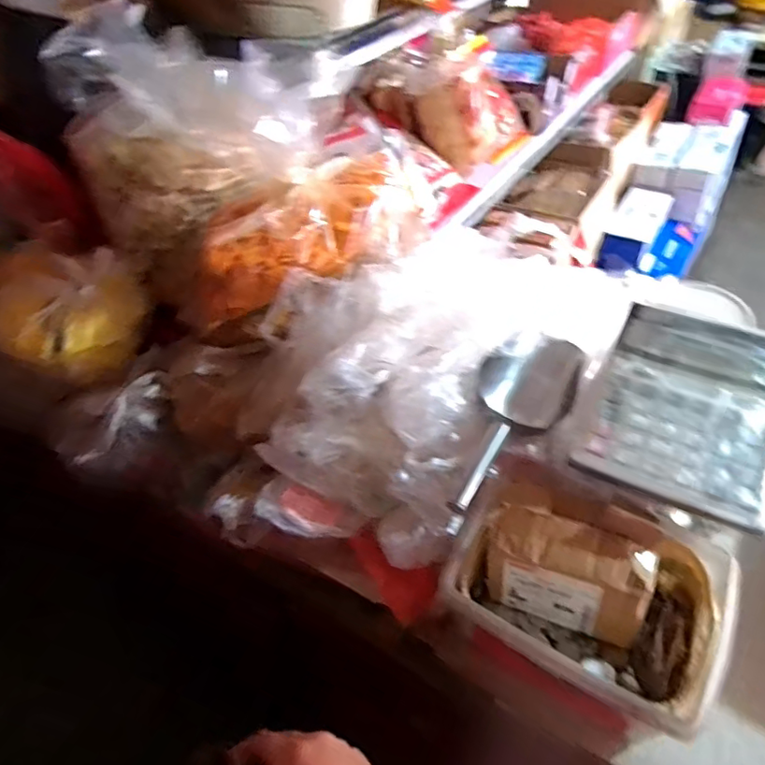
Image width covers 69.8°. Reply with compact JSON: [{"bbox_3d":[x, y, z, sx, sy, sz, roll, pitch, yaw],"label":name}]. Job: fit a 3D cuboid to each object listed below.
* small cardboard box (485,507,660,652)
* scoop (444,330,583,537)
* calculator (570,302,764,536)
[{"bbox_3d":[0.151,0.151,0.450,0.126,0.091,0.059,17,49,20],"label":"small cardboard box"},{"bbox_3d":[0.127,0.035,0.530,0.089,0.050,0.234,18,50,21],"label":"scoop"},{"bbox_3d":[0.267,0.018,0.472,0.148,0.033,0.193,20,50,23],"label":"calculator"}]

